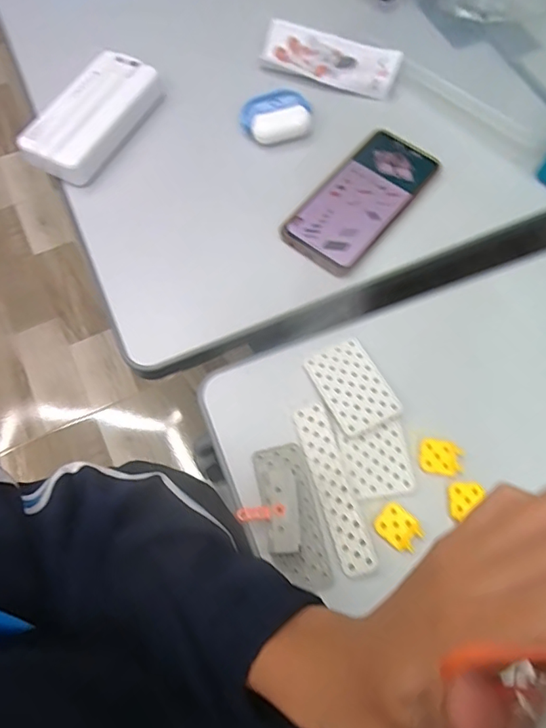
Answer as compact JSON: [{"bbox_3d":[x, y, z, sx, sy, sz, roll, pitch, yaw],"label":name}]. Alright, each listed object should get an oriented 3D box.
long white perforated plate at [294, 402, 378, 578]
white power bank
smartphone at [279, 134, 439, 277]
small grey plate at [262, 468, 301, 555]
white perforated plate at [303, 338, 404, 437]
[{"bbox_3d":[0.045,0.088,0.358,0.024,0.005,0.123,-15,69,-7],"label":"long white perforated plate"},{"bbox_3d":[-0.173,-0.237,0.472,0.064,0.031,0.145,27,70,10],"label":"white power bank"},{"bbox_3d":[0.083,-0.154,0.452,0.071,0.009,0.159,38,72,14],"label":"smartphone"},{"bbox_3d":[0.006,0.098,0.331,0.022,0.005,0.055,-6,66,0],"label":"small grey plate"},{"bbox_3d":[0.063,0.017,0.386,0.051,0.007,0.071,-26,70,-11],"label":"white perforated plate"}]

